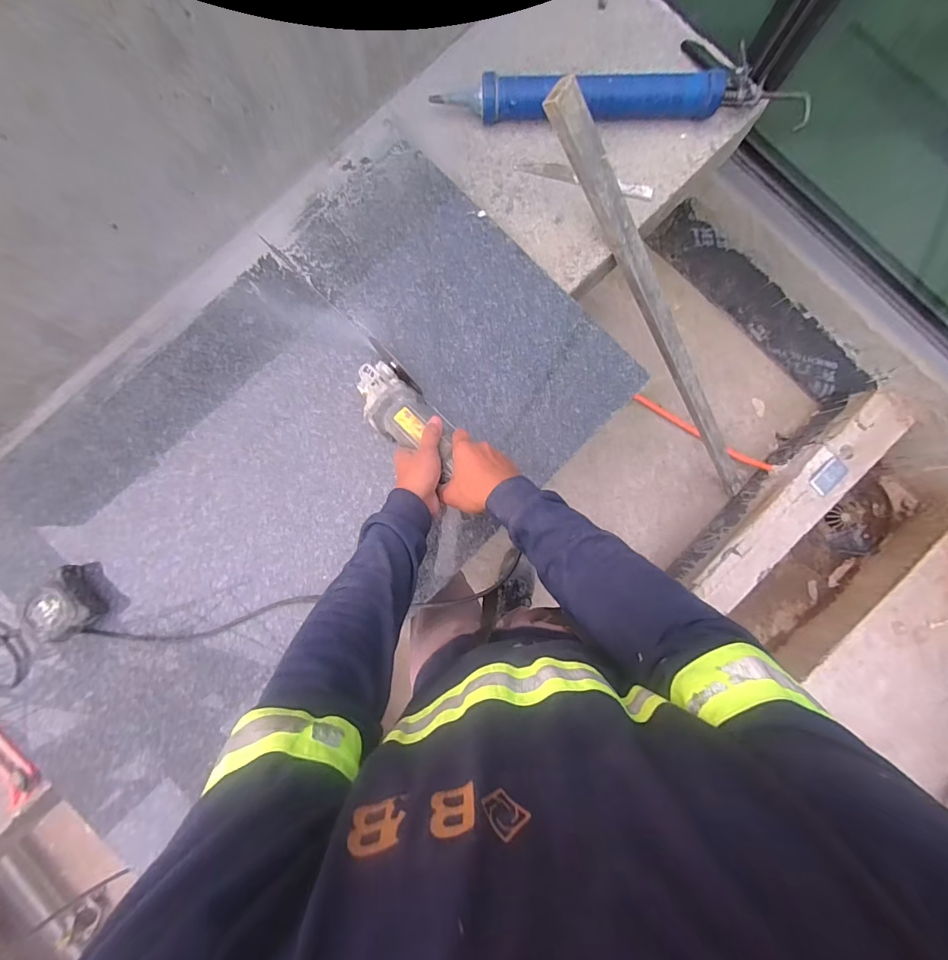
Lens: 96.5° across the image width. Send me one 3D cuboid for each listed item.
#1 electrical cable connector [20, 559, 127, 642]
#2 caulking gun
[{"bbox_3d":[-0.556,0.169,0.584,0.093,0.048,0.088,-42,86,-3],"label":"electrical cable connector"},{"bbox_3d":[0.220,-0.649,0.681,0.569,0.070,0.148,-5,85,0],"label":"caulking gun"}]

